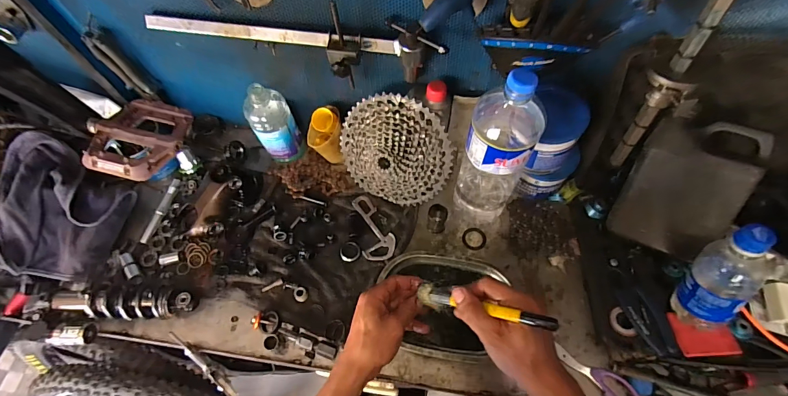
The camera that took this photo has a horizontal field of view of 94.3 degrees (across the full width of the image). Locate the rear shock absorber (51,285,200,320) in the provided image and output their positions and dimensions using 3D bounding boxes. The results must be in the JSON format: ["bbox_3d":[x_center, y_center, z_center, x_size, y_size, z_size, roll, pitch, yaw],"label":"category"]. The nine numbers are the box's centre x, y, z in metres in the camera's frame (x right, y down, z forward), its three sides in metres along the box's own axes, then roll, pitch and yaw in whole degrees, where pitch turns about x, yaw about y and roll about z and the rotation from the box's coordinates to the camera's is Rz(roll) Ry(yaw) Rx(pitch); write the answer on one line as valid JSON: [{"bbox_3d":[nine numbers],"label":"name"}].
[{"bbox_3d":[-0.424,0.165,0.579,0.206,0.046,0.052,-2,62,2],"label":"rear shock absorber"}]

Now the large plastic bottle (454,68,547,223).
[{"bbox_3d":[0.147,-0.056,0.525,0.085,0.309,0.084,-1,65,2],"label":"large plastic bottle"}]

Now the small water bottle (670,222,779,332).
[{"bbox_3d":[0.410,0.098,0.444,0.074,0.173,0.052,-2,36,2],"label":"small water bottle"}]

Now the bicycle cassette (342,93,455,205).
[{"bbox_3d":[-0.005,-0.070,0.606,0.196,0.187,0.051,19,34,12],"label":"bicycle cassette"}]

